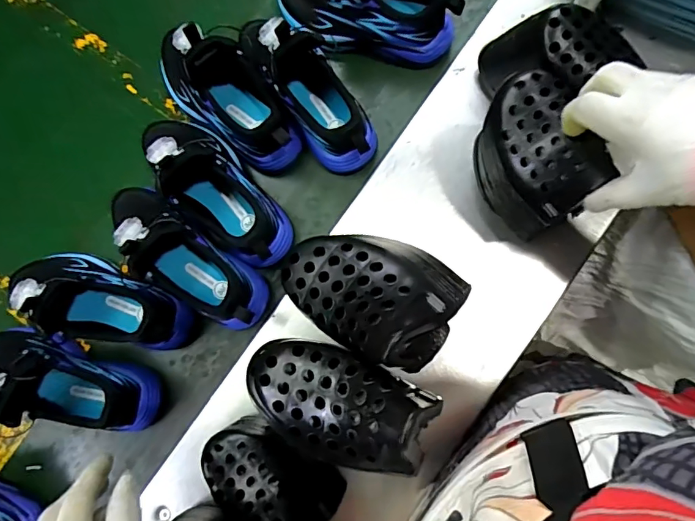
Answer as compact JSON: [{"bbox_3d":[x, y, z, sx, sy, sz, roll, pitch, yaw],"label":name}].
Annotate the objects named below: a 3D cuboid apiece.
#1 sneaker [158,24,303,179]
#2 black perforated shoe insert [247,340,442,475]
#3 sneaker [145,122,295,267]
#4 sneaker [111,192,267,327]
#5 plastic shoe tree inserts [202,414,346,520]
[{"bbox_3d":[-0.138,-0.187,0.523,0.209,0.130,0.075,39,86,6],"label":"sneaker"},{"bbox_3d":[-0.010,0.104,0.341,0.142,0.071,0.075,17,85,4],"label":"black perforated shoe insert"},{"bbox_3d":[-0.140,-0.076,0.499,0.086,0.125,0.190,-37,84,-2],"label":"sneaker"},{"bbox_3d":[-0.177,-0.007,0.486,0.206,0.132,0.062,36,86,5],"label":"sneaker"},{"bbox_3d":[-0.071,0.200,0.437,0.126,0.089,0.081,42,87,6],"label":"plastic shoe tree inserts"}]

